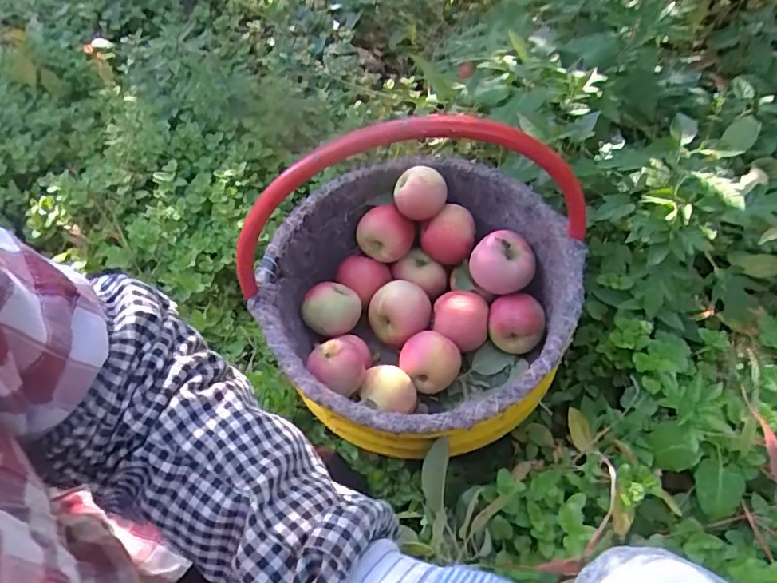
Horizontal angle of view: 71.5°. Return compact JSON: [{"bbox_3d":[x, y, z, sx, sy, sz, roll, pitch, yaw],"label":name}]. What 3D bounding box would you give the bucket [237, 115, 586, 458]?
[{"bbox_3d":[0.032,-0.035,0.615,0.349,0.346,0.371,-1,55,1],"label":"bucket"}]

